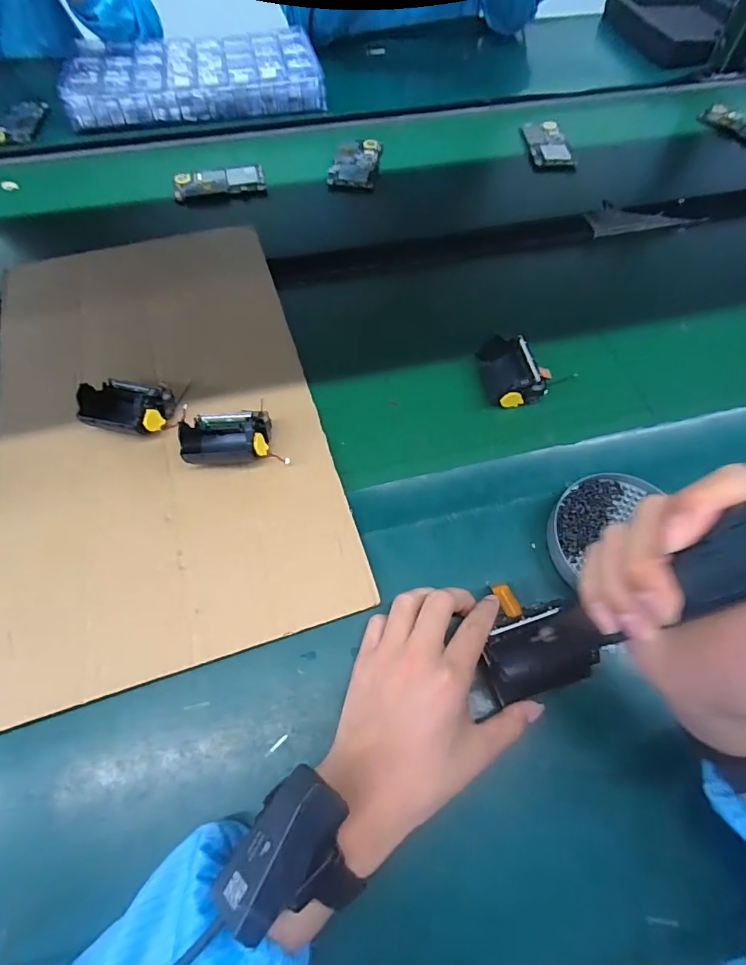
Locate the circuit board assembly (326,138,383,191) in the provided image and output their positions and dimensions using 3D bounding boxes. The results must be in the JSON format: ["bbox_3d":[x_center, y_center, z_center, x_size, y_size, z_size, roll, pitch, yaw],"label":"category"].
[{"bbox_3d":[-0.026,-0.470,0.686,0.068,0.012,0.112,9,61,3],"label":"circuit board assembly"}]

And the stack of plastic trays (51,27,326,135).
[{"bbox_3d":[-0.284,-0.653,0.758,0.384,0.052,0.206,-14,62,-9],"label":"stack of plastic trays"}]

